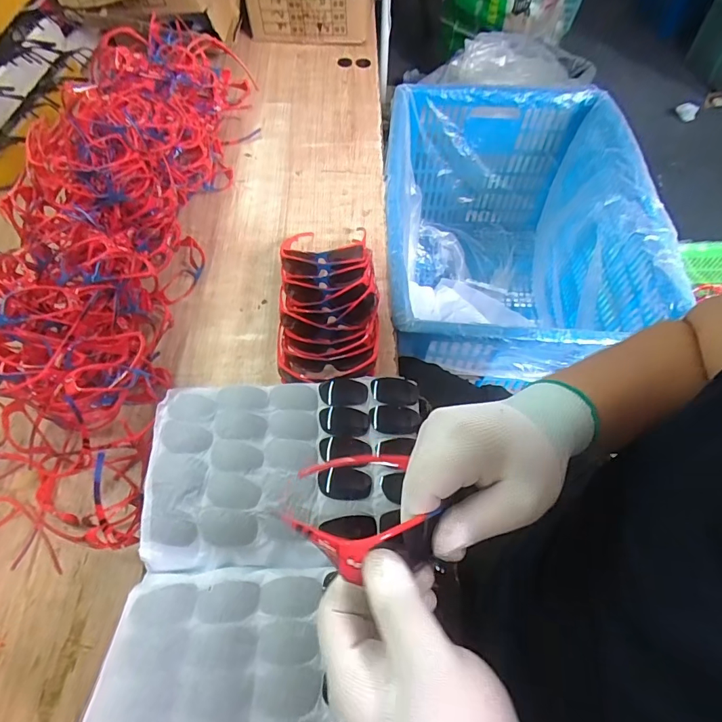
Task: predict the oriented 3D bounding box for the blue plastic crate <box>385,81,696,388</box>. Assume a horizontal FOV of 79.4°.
[{"bbox_3d":[0.298,-0.222,0.976,0.494,0.406,0.680,-1,60,-1],"label":"blue plastic crate"}]

